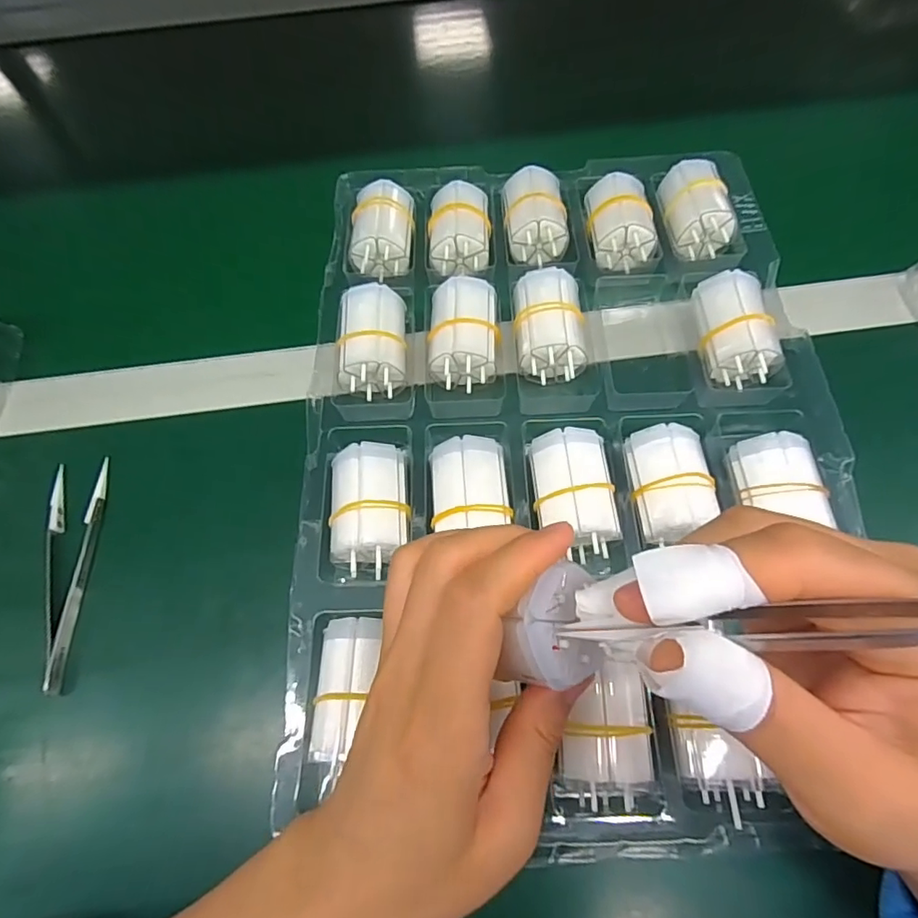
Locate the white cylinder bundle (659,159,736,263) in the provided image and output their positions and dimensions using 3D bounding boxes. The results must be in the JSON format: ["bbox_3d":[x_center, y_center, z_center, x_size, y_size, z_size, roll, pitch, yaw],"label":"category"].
[{"bbox_3d":[0.157,-0.168,0.358,0.038,0.029,0.061,-1,66,2],"label":"white cylinder bundle"}]

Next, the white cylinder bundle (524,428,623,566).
[{"bbox_3d":[0.058,0.019,0.279,0.039,0.036,0.063,-6,65,0],"label":"white cylinder bundle"}]

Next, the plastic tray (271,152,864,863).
[{"bbox_3d":[0.057,-0.040,0.307,0.283,0.038,0.378,-1,66,2],"label":"plastic tray"}]

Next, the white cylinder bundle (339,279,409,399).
[{"bbox_3d":[-0.050,-0.070,0.318,0.038,0.030,0.060,-4,65,1],"label":"white cylinder bundle"}]

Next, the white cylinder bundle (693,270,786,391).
[{"bbox_3d":[0.160,-0.075,0.314,0.042,0.031,0.063,0,66,2],"label":"white cylinder bundle"}]

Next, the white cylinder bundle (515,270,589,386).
[{"bbox_3d":[0.053,-0.078,0.322,0.038,0.039,0.060,-2,66,2],"label":"white cylinder bundle"}]

